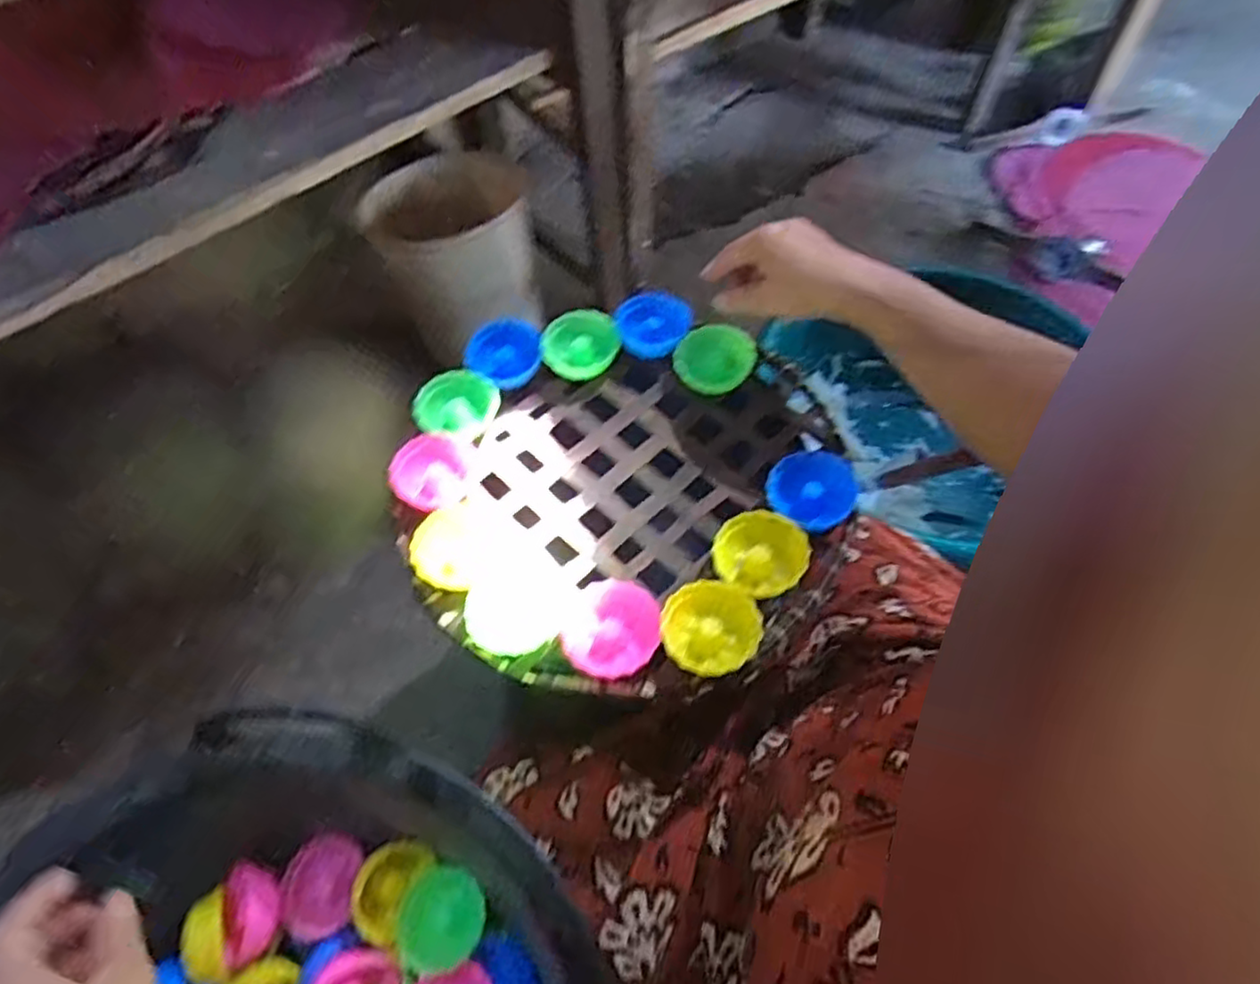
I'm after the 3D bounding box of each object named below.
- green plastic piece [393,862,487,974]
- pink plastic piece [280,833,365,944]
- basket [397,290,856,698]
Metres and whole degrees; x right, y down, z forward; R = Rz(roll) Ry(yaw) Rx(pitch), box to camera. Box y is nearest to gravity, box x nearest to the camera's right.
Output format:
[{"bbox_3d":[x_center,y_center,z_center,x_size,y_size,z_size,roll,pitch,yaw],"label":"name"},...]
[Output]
[{"bbox_3d":[-0.131,0.296,0.494,0.057,0.018,0.062,-1,58,2],"label":"green plastic piece"},{"bbox_3d":[-0.223,0.283,0.511,0.047,0.020,0.065,7,59,6],"label":"pink plastic piece"},{"bbox_3d":[-0.007,-0.013,0.531,0.315,0.037,0.318,5,59,6],"label":"basket"}]

